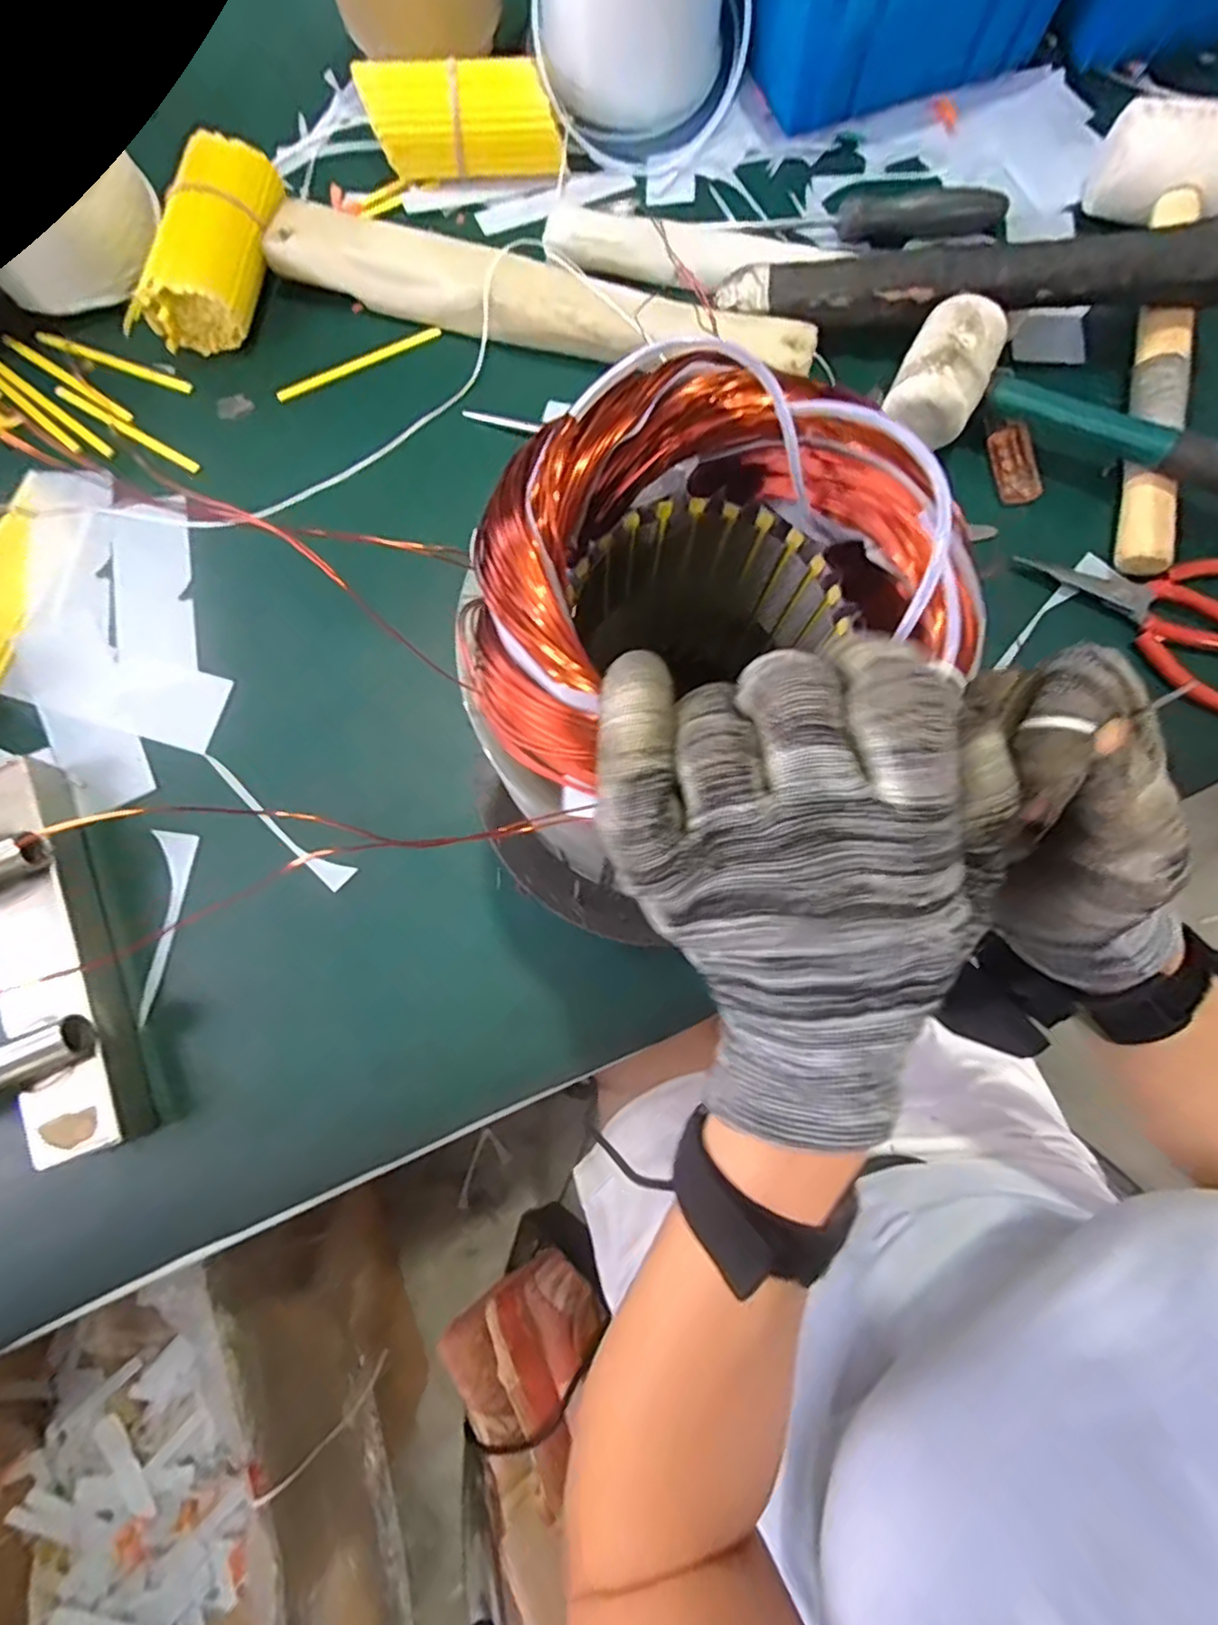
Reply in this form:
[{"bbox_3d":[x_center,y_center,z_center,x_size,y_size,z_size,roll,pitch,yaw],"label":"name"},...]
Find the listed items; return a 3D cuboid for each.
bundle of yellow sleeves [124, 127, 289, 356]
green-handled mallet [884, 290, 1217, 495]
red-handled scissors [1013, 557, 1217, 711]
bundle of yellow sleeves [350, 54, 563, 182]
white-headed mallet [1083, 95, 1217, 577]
[{"bbox_3d":[-0.239,-0.341,0.395,0.058,0.047,0.131,17,80,4],"label":"bundle of yellow sleeves"},{"bbox_3d":[0.308,-0.212,0.368,0.292,0.048,0.077,19,80,4],"label":"green-handled mallet"},{"bbox_3d":[0.323,-0.120,0.369,0.154,0.013,0.084,36,81,7],"label":"red-handled scissors"},{"bbox_3d":[-0.094,-0.446,0.417,0.124,0.043,0.050,-3,79,0],"label":"bundle of yellow sleeves"},{"bbox_3d":[0.317,-0.287,0.378,0.089,0.053,0.285,17,80,4],"label":"white-headed mallet"}]

